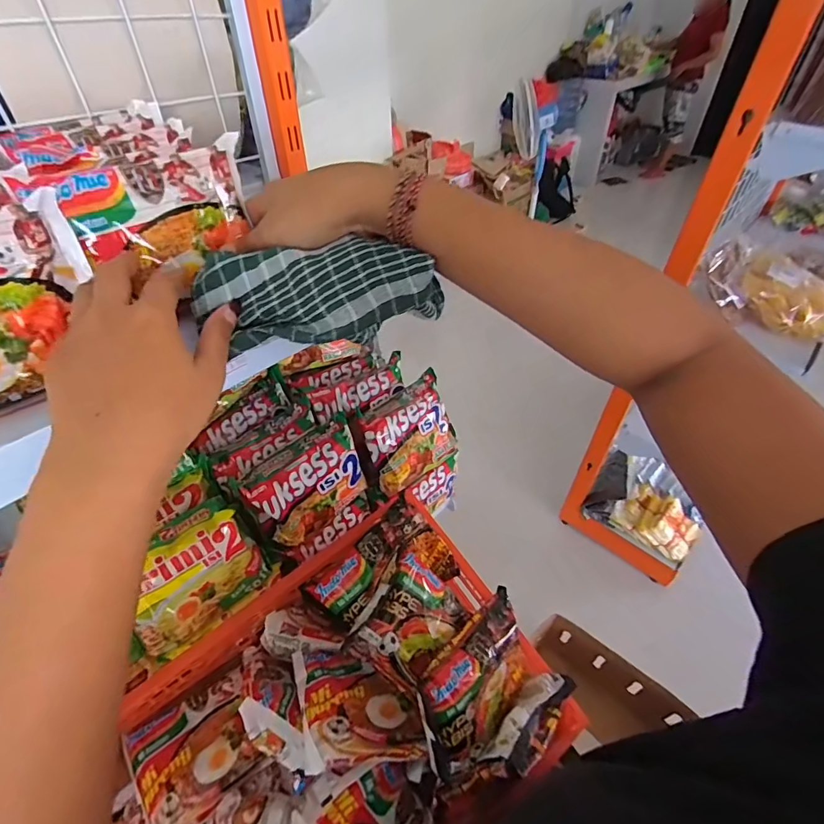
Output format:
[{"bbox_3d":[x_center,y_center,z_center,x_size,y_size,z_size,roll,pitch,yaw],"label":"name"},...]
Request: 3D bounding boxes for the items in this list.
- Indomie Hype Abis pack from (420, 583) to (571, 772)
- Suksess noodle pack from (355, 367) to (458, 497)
[{"bbox_3d":[0.073,0.242,0.394,0.130,0.035,0.098,-27,83,-39],"label":"Indomie Hype Abis pack"},{"bbox_3d":[-0.002,0.028,0.576,0.132,0.112,0.046,-34,19,-32],"label":"Suksess noodle pack"}]

